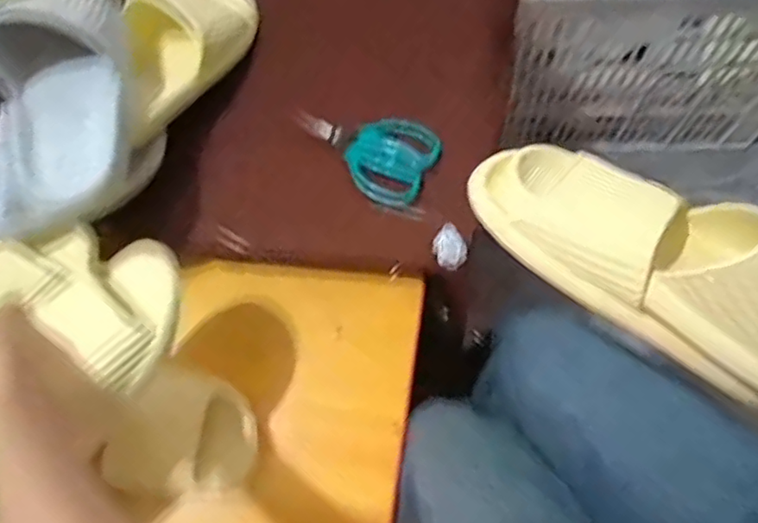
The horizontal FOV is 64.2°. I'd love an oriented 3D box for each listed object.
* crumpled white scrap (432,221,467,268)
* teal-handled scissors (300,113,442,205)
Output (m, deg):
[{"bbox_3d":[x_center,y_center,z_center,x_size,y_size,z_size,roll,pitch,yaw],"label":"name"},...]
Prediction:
[{"bbox_3d":[0.065,-0.013,0.569,0.029,0.018,0.041,-21,93,-2],"label":"crumpled white scrap"},{"bbox_3d":[-0.017,-0.113,0.610,0.142,0.016,0.090,24,72,12],"label":"teal-handled scissors"}]

